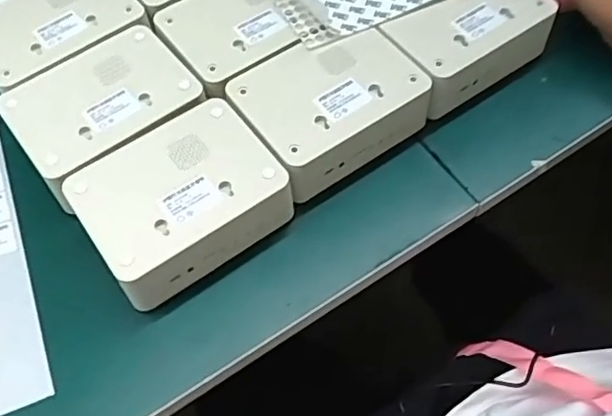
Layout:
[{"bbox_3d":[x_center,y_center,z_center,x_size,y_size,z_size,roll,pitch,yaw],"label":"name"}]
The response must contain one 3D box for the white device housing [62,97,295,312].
[{"bbox_3d":[-0.092,-0.004,0.462,0.141,0.057,0.109,-34,64,-18],"label":"white device housing"}]

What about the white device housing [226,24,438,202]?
[{"bbox_3d":[0.019,-0.086,0.506,0.143,0.047,0.108,-33,63,-17],"label":"white device housing"}]

